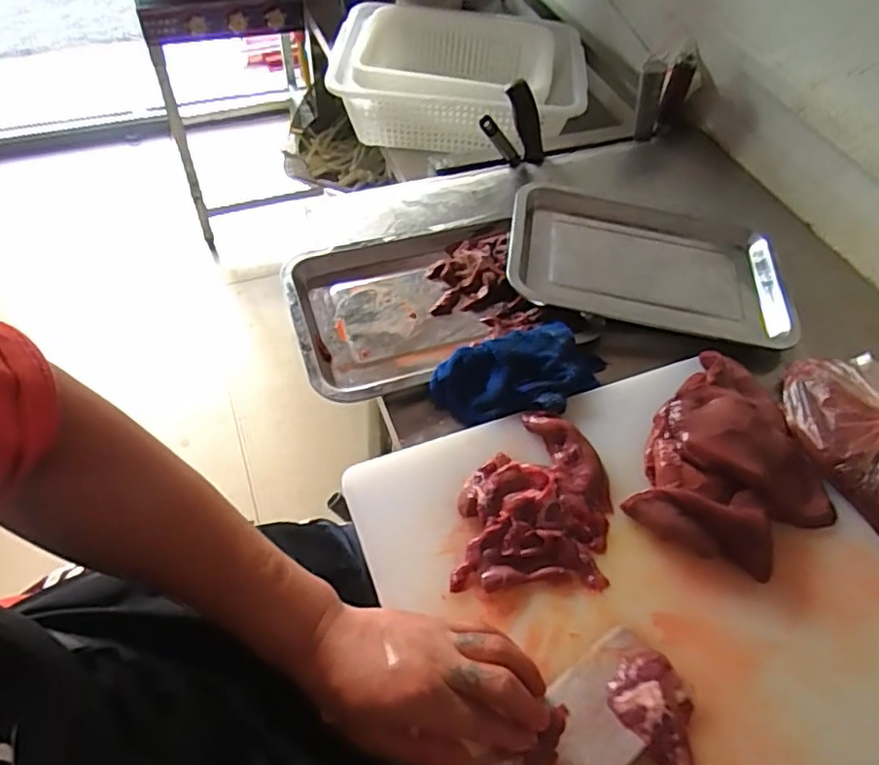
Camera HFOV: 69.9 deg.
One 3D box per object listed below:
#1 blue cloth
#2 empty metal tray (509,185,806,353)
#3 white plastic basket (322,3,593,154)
[{"bbox_3d":[0.084,-0.009,0.591,0.174,0.036,0.082,-20,54,-15],"label":"blue cloth"},{"bbox_3d":[0.233,-0.127,0.704,0.307,0.058,0.198,10,53,8],"label":"empty metal tray"},{"bbox_3d":[0.034,-0.490,1.009,0.379,0.098,0.295,7,53,2],"label":"white plastic basket"}]

